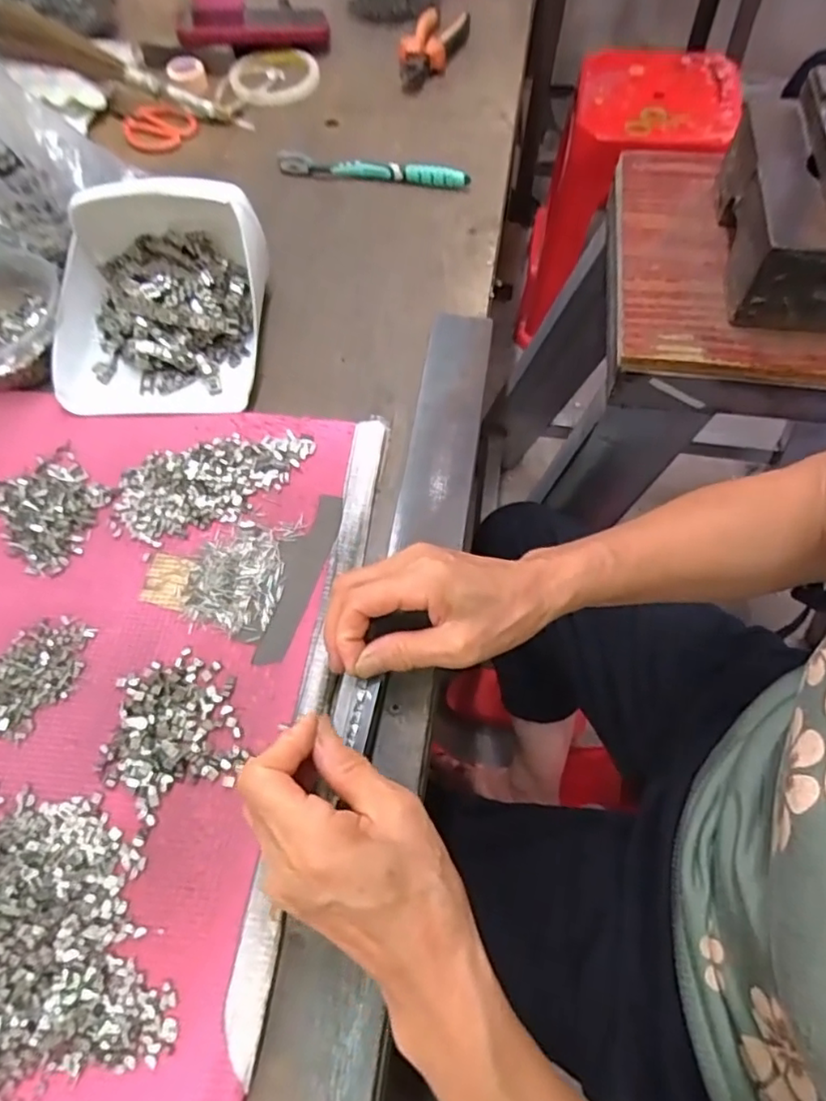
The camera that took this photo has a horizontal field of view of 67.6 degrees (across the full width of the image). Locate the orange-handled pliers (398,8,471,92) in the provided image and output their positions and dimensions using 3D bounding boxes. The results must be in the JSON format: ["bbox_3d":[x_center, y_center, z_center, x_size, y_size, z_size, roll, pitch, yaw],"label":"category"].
[{"bbox_3d":[0.021,-0.577,0.699,0.054,0.032,0.169,13,64,9],"label":"orange-handled pliers"}]

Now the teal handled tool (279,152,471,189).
[{"bbox_3d":[-0.040,-0.370,0.595,0.186,0.021,0.016,9,64,4],"label":"teal handled tool"}]

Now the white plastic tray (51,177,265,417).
[{"bbox_3d":[-0.197,-0.202,0.472,0.161,0.081,0.177,-1,63,1],"label":"white plastic tray"}]

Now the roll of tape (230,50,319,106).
[{"bbox_3d":[-0.154,-0.528,0.684,0.098,0.009,0.097,-2,64,-1],"label":"roll of tape"}]

